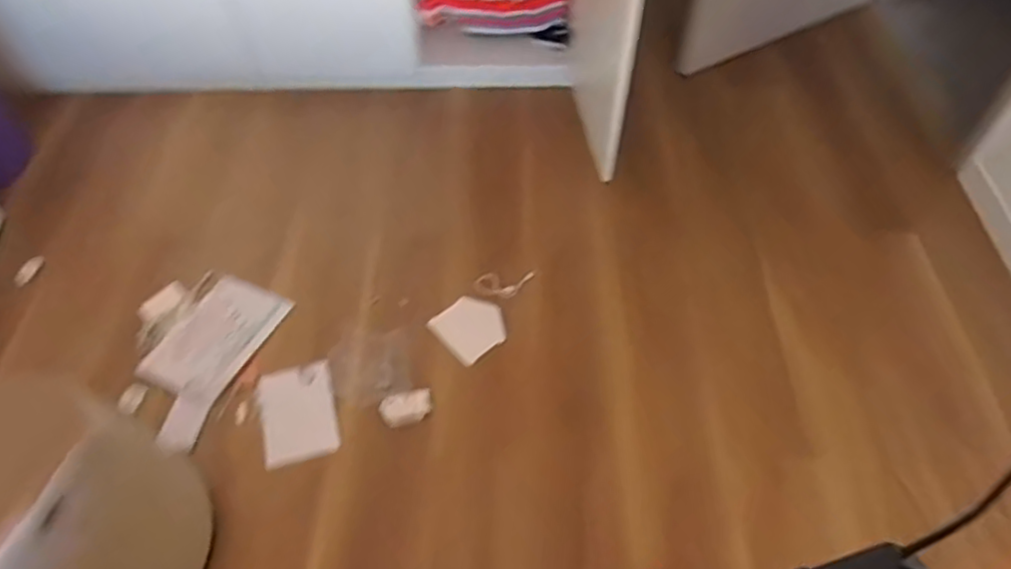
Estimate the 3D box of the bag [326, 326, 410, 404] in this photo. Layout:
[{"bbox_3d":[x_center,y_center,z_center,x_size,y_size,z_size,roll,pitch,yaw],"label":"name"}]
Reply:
[{"bbox_3d":[-0.305,0.186,1.486,0.173,0.025,0.174,-11,50,-9],"label":"bag"}]

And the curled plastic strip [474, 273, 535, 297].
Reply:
[{"bbox_3d":[-0.003,0.002,1.640,0.146,0.012,0.063,0,71,2],"label":"curled plastic strip"}]

